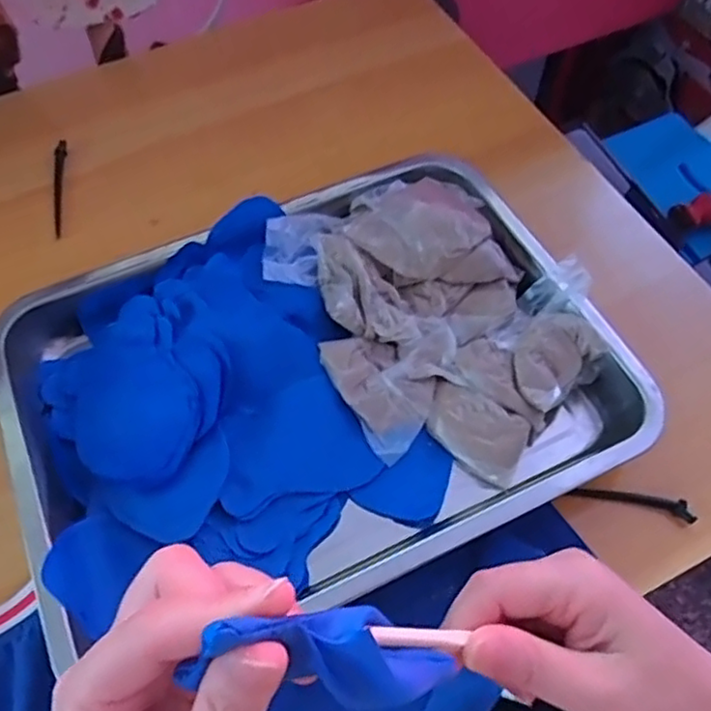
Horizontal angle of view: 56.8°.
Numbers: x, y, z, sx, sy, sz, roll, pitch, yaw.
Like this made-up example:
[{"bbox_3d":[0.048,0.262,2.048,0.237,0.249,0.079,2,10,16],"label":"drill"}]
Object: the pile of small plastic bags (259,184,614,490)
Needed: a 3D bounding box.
[{"bbox_3d":[0.050,-0.036,0.421,0.156,0.043,0.214,-28,63,-15],"label":"pile of small plastic bags"}]

